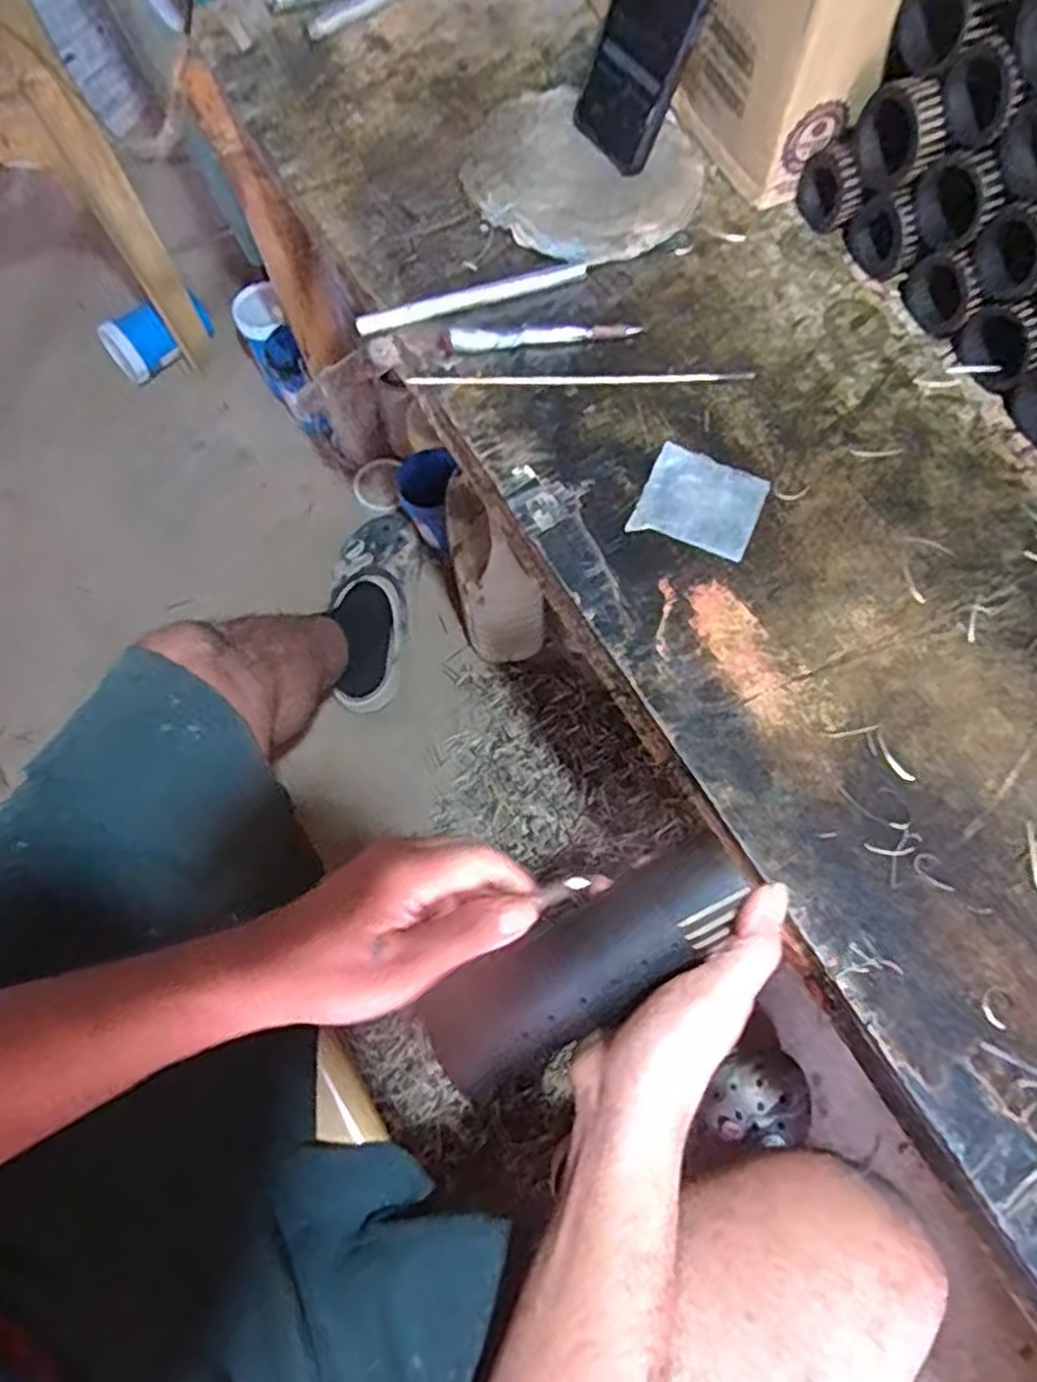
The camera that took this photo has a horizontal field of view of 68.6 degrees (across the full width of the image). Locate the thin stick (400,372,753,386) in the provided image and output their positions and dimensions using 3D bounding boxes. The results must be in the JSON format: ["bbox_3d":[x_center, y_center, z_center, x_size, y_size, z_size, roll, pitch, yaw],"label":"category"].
[{"bbox_3d":[0.042,-0.206,0.501,0.226,0.004,0.010,-1,70,0],"label":"thin stick"}]

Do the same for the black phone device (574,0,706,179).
[{"bbox_3d":[0.086,-0.440,0.495,0.016,0.162,0.073,-26,70,-34],"label":"black phone device"}]

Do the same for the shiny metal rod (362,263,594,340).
[{"bbox_3d":[-0.031,-0.272,0.524,0.163,0.011,0.017,-18,71,-7],"label":"shiny metal rod"}]

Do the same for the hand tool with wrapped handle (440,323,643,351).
[{"bbox_3d":[0.015,-0.238,0.507,0.131,0.008,0.015,-5,70,-2],"label":"hand tool with wrapped handle"}]

